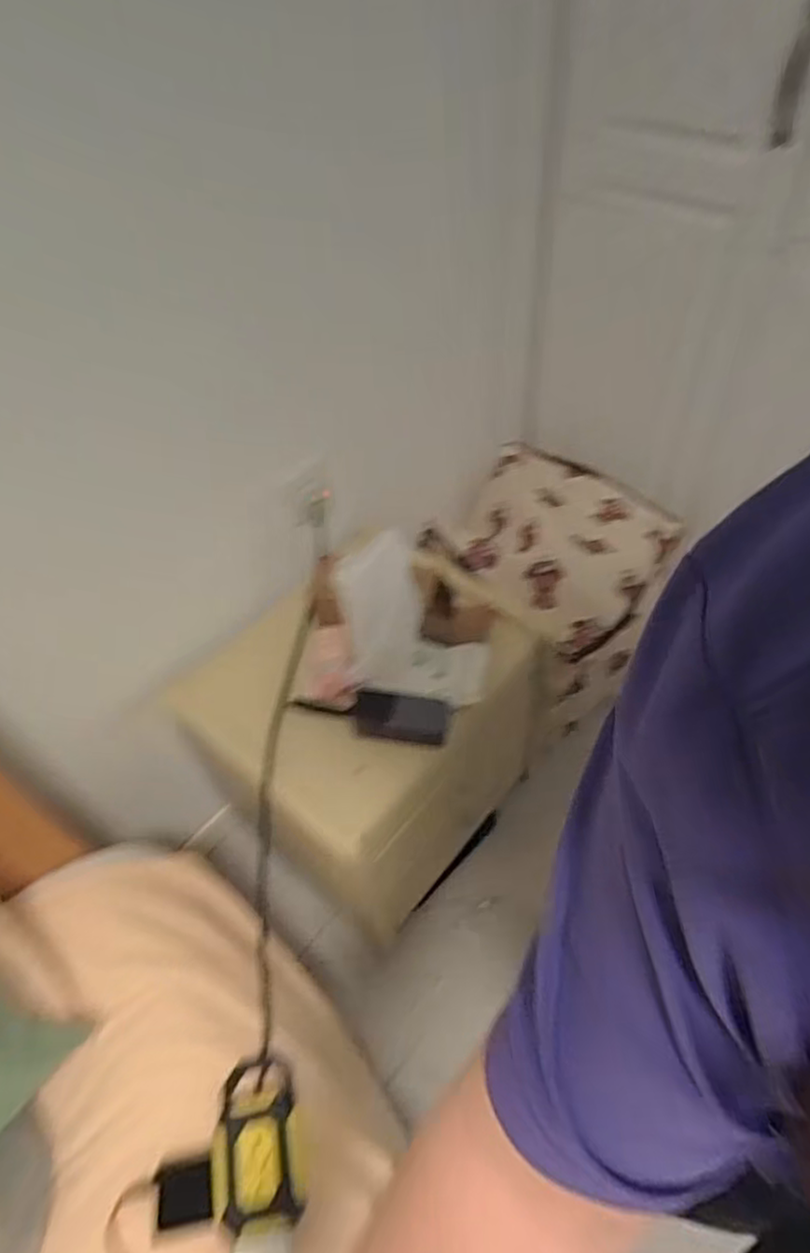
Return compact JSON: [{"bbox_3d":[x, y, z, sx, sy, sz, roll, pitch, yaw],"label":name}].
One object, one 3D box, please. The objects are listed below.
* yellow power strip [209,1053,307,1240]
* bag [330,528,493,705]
[{"bbox_3d":[-0.142,0.507,0.670,0.082,0.046,0.146,-10,51,-4],"label":"yellow power strip"},{"bbox_3d":[0.010,-0.008,0.963,0.204,0.135,0.218,-3,51,1],"label":"bag"}]

